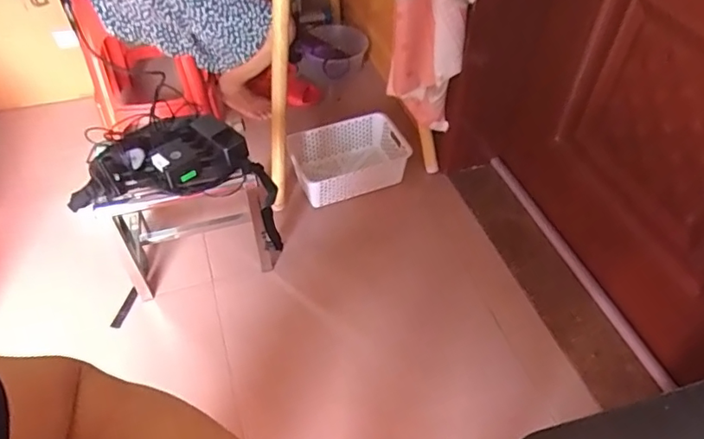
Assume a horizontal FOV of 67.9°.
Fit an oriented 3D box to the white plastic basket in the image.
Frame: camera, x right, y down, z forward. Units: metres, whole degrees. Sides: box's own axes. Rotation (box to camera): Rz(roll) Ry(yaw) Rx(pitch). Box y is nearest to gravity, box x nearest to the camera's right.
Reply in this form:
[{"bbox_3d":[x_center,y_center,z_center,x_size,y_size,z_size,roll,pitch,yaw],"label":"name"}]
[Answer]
[{"bbox_3d":[-0.010,-0.169,1.494,0.325,0.135,0.211,-16,51,-14],"label":"white plastic basket"}]

